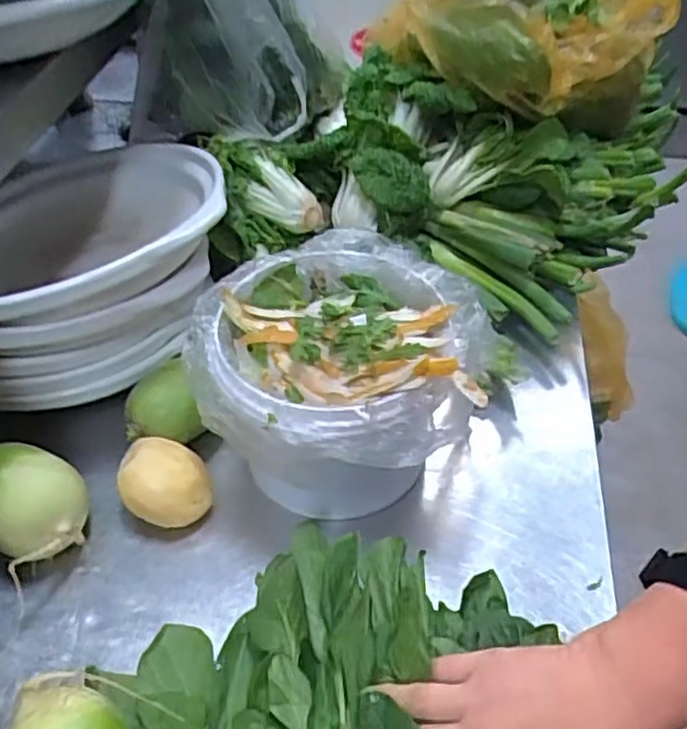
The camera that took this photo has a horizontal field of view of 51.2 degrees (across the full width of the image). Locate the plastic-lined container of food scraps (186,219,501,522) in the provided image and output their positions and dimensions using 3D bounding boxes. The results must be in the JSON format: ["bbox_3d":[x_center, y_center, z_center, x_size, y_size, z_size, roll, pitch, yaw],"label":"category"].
[{"bbox_3d":[0.001,0.008,0.626,0.232,0.146,0.235,0,45,0],"label":"plastic-lined container of food scraps"}]

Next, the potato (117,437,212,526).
[{"bbox_3d":[-0.154,0.105,0.624,0.073,0.064,0.071,0,45,0],"label":"potato"}]

